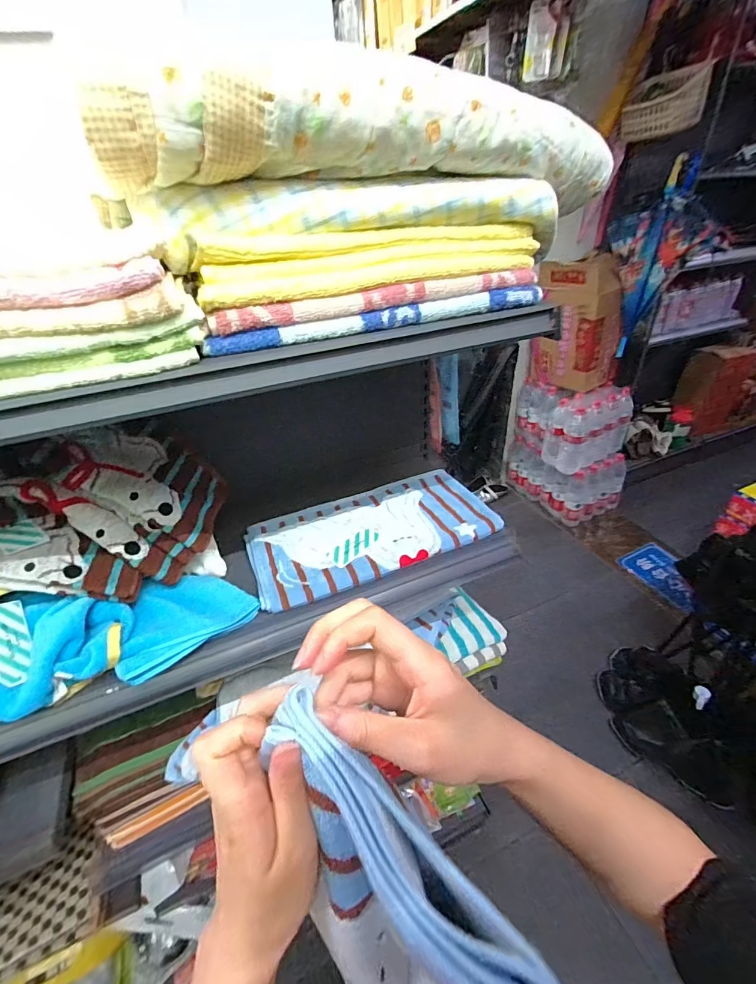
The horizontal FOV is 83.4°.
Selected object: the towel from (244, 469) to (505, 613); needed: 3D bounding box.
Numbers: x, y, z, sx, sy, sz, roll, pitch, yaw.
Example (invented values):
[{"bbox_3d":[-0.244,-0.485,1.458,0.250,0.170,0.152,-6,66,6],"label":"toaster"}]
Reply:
[{"bbox_3d":[-0.010,0.052,0.638,0.351,0.014,0.183,-16,38,-18],"label":"towel"}]

